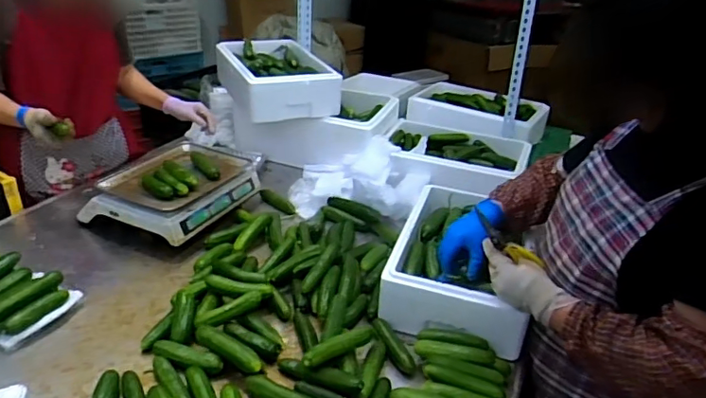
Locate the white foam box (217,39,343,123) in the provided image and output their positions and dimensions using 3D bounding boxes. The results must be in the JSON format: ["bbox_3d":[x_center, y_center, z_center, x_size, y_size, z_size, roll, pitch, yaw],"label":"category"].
[{"bbox_3d":[-0.254,-0.390,1.695,0.287,0.130,0.451,-10,32,-25],"label":"white foam box"}]

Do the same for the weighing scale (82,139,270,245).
[{"bbox_3d":[-0.447,-0.040,1.341,0.296,0.111,0.362,15,30,19],"label":"weighing scale"}]

